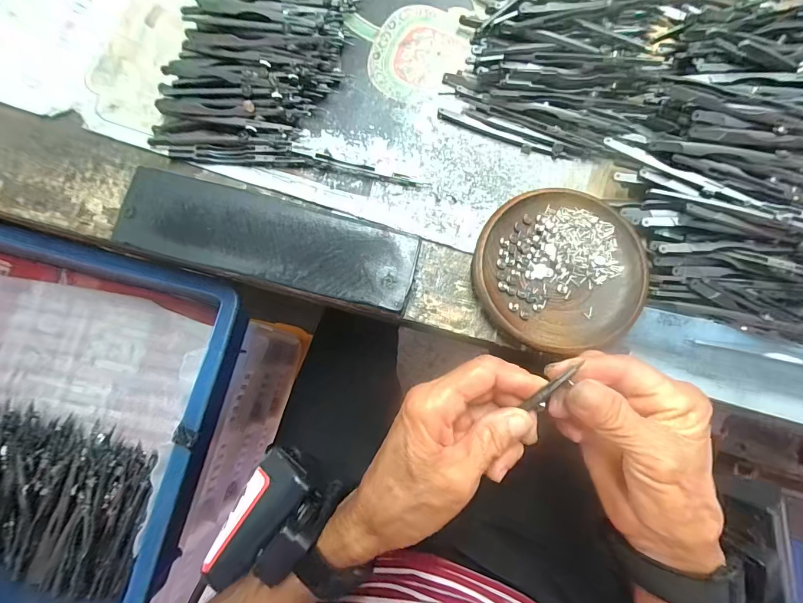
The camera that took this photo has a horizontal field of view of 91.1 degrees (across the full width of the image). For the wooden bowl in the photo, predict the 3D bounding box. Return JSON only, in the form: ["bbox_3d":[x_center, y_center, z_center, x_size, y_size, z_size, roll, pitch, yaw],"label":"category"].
[{"bbox_3d":[0.110,-0.022,0.277,0.113,0.020,0.112,0,79,0],"label":"wooden bowl"}]

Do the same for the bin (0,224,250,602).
[{"bbox_3d":[-0.360,0.088,0.336,0.402,0.095,0.288,14,79,3],"label":"bin"}]

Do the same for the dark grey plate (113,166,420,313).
[{"bbox_3d":[-0.095,-0.046,0.281,0.208,0.013,0.060,15,79,3],"label":"dark grey plate"}]

